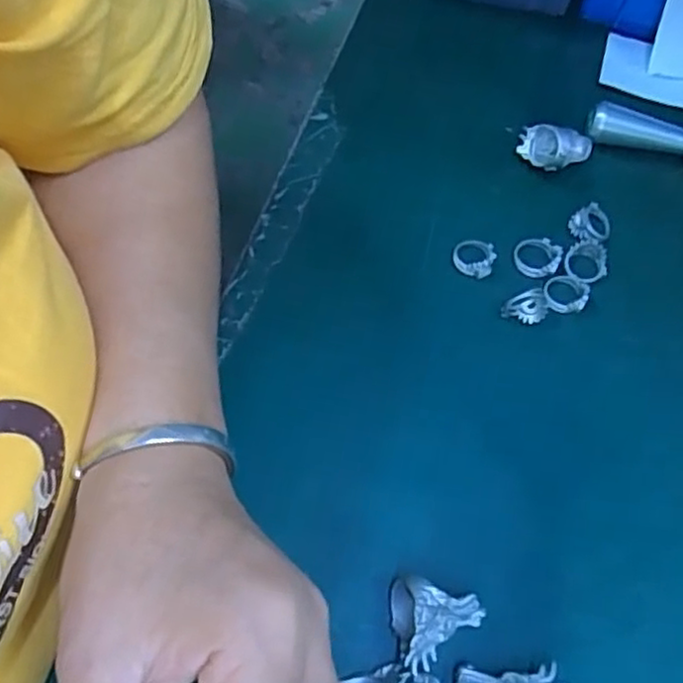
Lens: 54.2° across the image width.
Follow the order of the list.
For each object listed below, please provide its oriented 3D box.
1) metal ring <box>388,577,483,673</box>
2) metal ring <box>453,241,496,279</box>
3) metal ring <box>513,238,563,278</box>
[{"bbox_3d":[0.037,0.115,0.266,0.036,0.022,0.031,13,65,2],"label":"metal ring"},{"bbox_3d":[0.070,-0.045,0.350,0.021,0.007,0.021,1,65,-3],"label":"metal ring"},{"bbox_3d":[0.103,-0.045,0.348,0.023,0.007,0.022,1,65,-3],"label":"metal ring"}]

